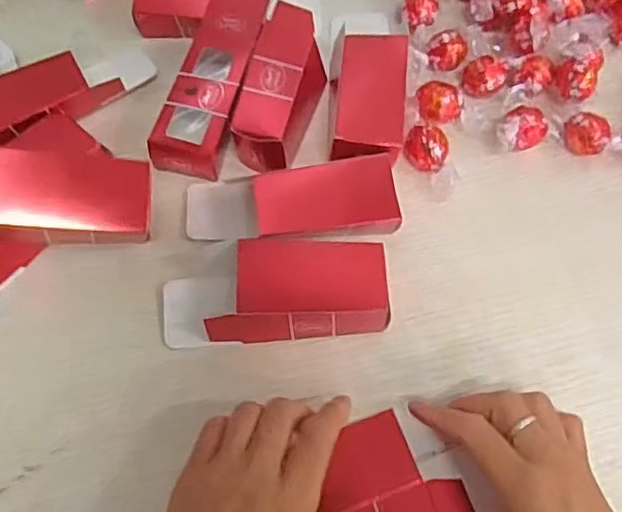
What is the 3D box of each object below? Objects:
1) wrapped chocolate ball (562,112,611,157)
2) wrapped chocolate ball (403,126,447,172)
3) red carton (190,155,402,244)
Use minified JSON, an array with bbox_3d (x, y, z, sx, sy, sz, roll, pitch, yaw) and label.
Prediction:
[{"bbox_3d":[0.191,-0.085,0.444,0.030,0.027,0.023,39,71,14],"label":"wrapped chocolate ball"},{"bbox_3d":[0.078,-0.074,0.434,0.029,0.021,0.025,20,68,7],"label":"wrapped chocolate ball"},{"bbox_3d":[-0.014,-0.032,0.412,0.134,0.032,0.049,-3,67,-2],"label":"red carton"}]

